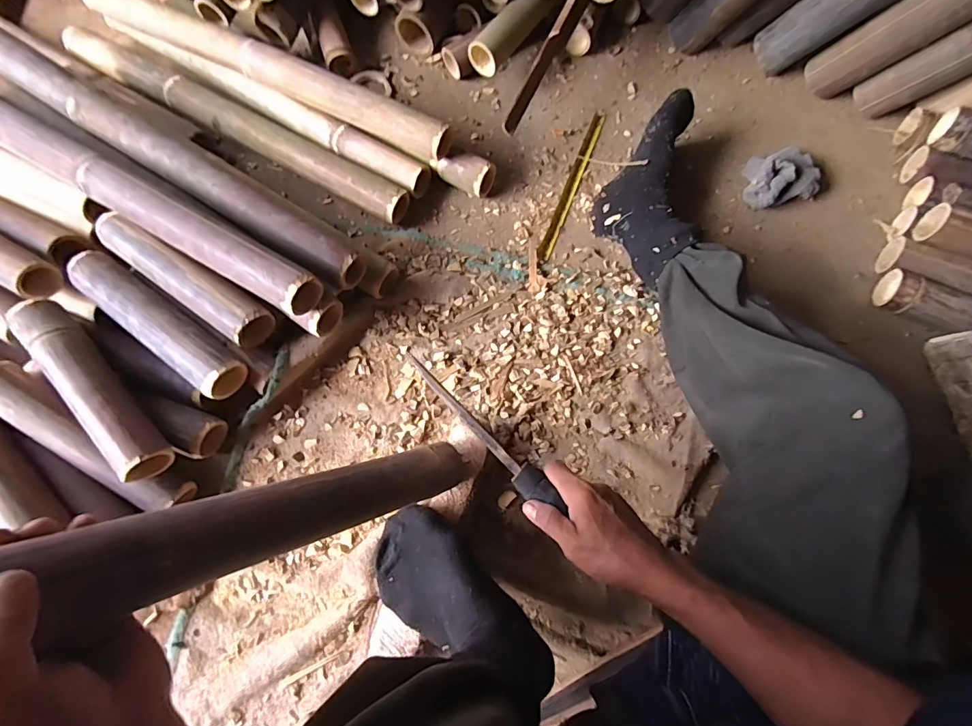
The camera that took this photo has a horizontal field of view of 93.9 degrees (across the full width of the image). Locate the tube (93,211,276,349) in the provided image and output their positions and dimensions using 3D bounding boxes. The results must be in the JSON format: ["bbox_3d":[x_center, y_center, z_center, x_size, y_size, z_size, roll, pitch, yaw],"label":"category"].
[{"bbox_3d":[-0.399,-0.114,0.596,0.265,0.052,0.055,34,76,8],"label":"tube"}]

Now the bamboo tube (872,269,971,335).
[{"bbox_3d":[0.712,-0.053,0.652,0.279,0.056,0.058,24,75,6],"label":"bamboo tube"}]

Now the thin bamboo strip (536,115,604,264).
[{"bbox_3d":[0.144,-0.298,0.755,0.022,0.004,0.297,22,75,5],"label":"thin bamboo strip"}]

